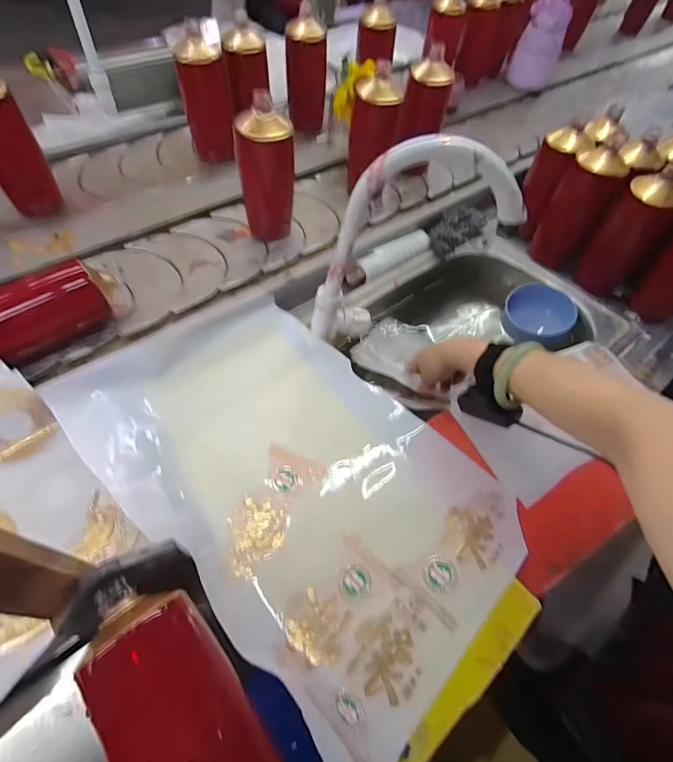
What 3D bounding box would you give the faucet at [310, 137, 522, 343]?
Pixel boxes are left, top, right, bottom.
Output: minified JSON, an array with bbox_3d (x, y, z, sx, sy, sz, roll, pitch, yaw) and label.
[{"bbox_3d":[0.078,-0.139,0.460,0.209,0.266,0.047,-1,58,-4],"label":"faucet"}]

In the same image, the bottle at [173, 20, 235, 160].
[{"bbox_3d":[-0.241,-0.526,0.713,0.082,0.173,0.064,7,59,0],"label":"bottle"}]

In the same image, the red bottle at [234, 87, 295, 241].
[{"bbox_3d":[-0.105,-0.311,0.588,0.063,0.178,0.067,34,62,16],"label":"red bottle"}]

